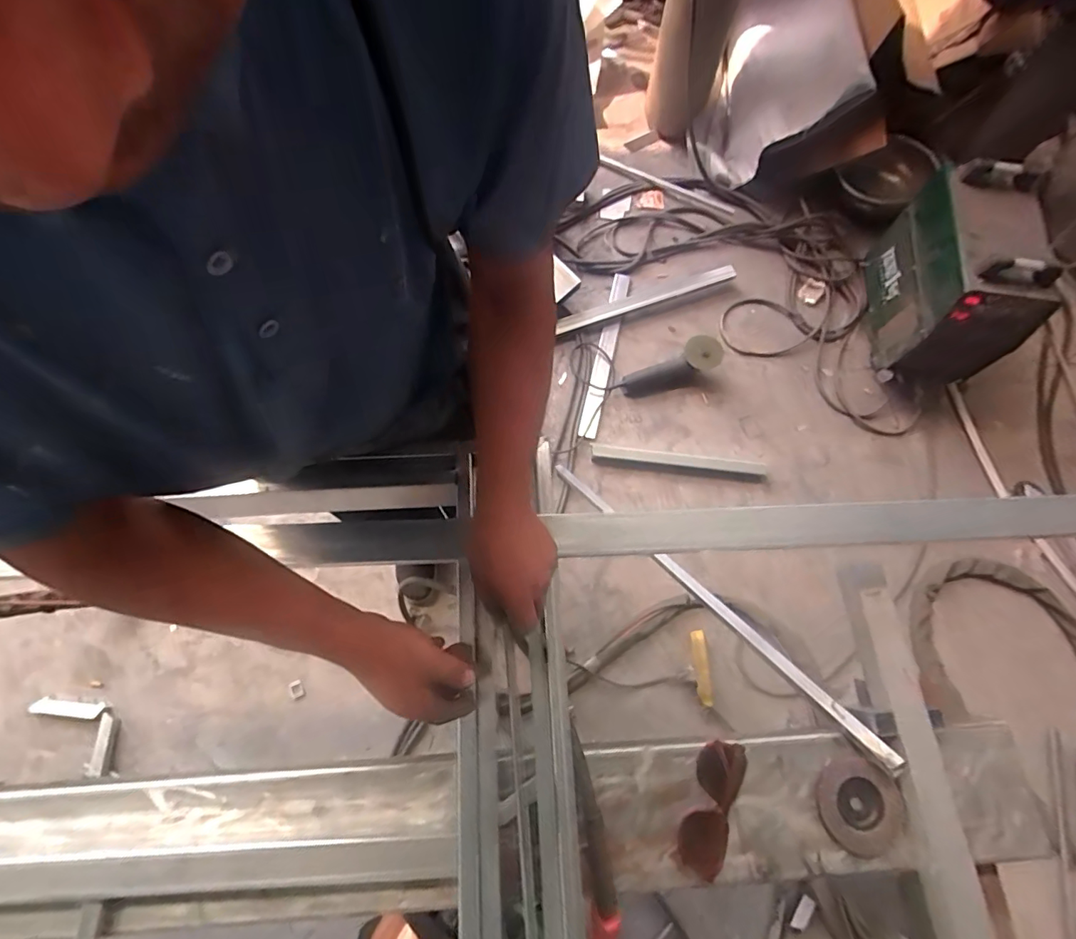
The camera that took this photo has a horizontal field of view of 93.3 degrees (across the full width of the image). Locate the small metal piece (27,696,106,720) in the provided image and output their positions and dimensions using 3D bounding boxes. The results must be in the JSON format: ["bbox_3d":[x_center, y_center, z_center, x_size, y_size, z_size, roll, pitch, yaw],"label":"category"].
[{"bbox_3d":[-1.129,0.574,1.217,0.167,0.014,0.039,6,71,0],"label":"small metal piece"}]

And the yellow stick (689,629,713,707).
[{"bbox_3d":[0.401,0.484,1.240,0.032,0.028,0.170,-4,72,-2],"label":"yellow stick"}]

